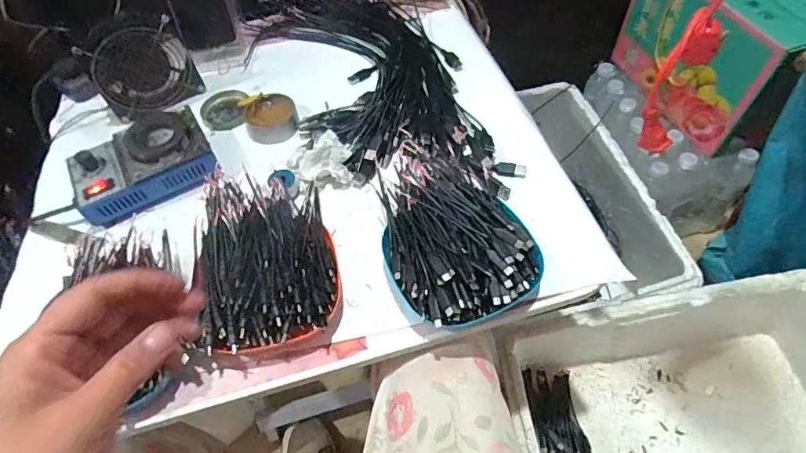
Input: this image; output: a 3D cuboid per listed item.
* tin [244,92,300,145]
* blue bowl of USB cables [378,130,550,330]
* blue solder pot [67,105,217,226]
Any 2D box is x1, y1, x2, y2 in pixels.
[{"bbox_3d":[-0.168,-0.139,0.613,0.065,0.021,0.073,-18,57,-7],"label":"tin"},{"bbox_3d":[0.043,0.003,0.471,0.137,0.056,0.195,-23,58,-10],"label":"blue bowl of USB cables"},{"bbox_3d":[-0.302,-0.071,0.556,0.151,0.060,0.096,-27,59,-13],"label":"blue solder pot"}]

